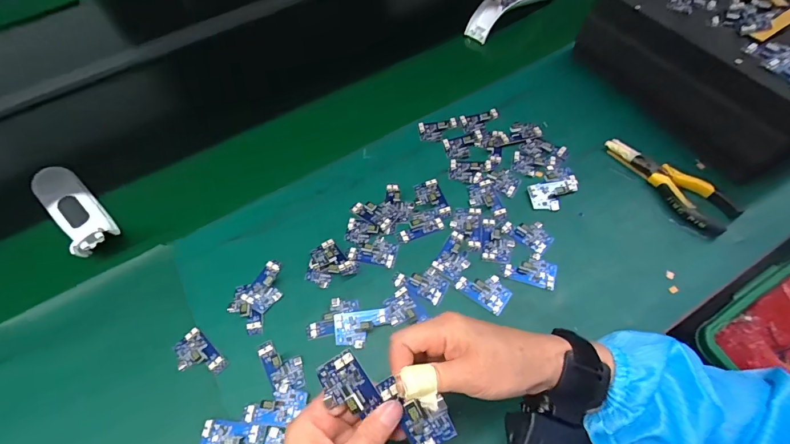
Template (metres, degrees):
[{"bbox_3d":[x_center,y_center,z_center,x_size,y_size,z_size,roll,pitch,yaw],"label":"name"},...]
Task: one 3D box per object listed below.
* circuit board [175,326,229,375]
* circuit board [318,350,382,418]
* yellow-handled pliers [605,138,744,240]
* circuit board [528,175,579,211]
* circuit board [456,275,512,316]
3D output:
[{"bbox_3d":[-0.205,0.141,0.413,0.058,0.007,0.036,36,67,23],"label":"circuit board"},{"bbox_3d":[-0.034,0.119,0.287,0.032,0.011,0.045,-33,85,-3],"label":"circuit board"},{"bbox_3d":[0.337,-0.054,0.485,0.061,0.020,0.158,-25,60,-12],"label":"yellow-handled pliers"},{"bbox_3d":[0.198,-0.035,0.488,0.062,0.012,0.039,-12,58,-4],"label":"circuit board"},{"bbox_3d":[0.097,0.072,0.433,0.054,0.006,0.035,34,66,22],"label":"circuit board"}]

